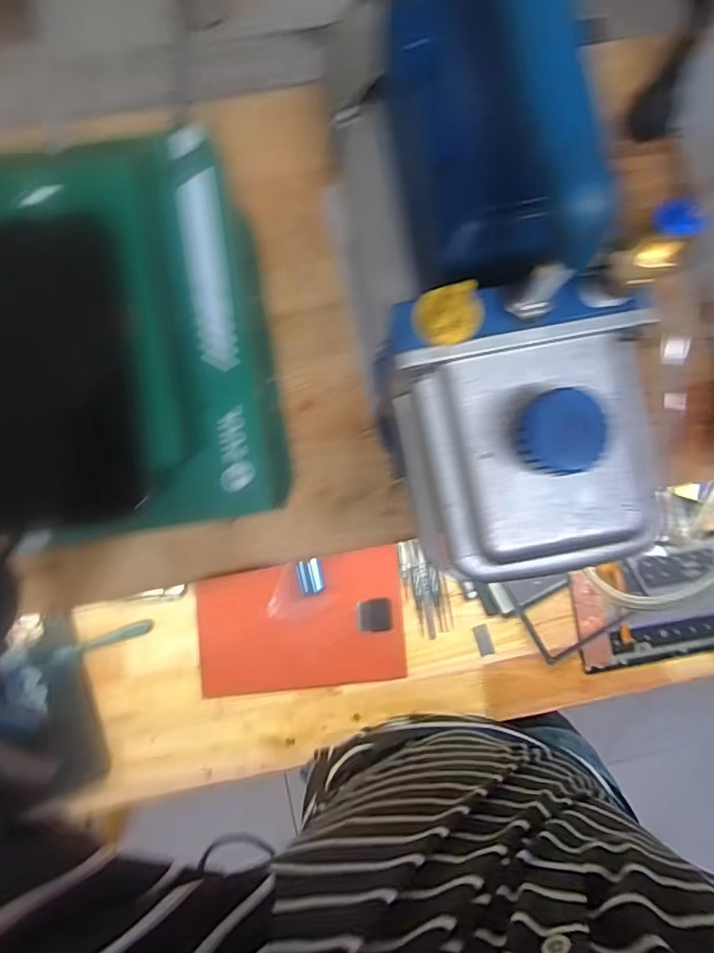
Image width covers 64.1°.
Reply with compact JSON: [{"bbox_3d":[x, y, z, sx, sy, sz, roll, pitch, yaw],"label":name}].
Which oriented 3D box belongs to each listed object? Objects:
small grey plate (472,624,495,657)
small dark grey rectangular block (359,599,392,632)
[{"bbox_3d":[0.150,0.194,0.677,0.018,0.004,0.037,-17,88,-4],"label":"small grey plate"},{"bbox_3d":[0.021,0.163,0.671,0.039,0.004,0.038,-4,87,-3],"label":"small dark grey rectangular block"}]

